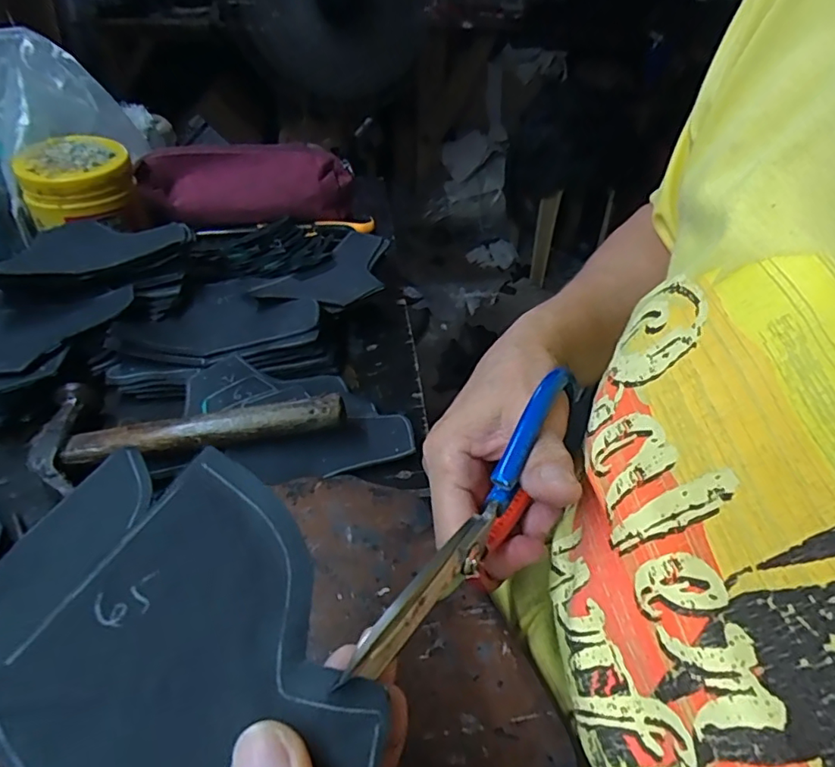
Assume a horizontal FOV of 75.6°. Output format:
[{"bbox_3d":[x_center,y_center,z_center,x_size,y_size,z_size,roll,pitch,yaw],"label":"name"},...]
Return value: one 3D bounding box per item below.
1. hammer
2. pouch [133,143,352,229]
[{"bbox_3d":[-0.145,0.016,0.348,0.181,0.025,0.078,-9,43,-13],"label":"hammer"},{"bbox_3d":[-0.185,-0.213,0.580,0.221,0.065,0.046,-1,42,-4],"label":"pouch"}]

